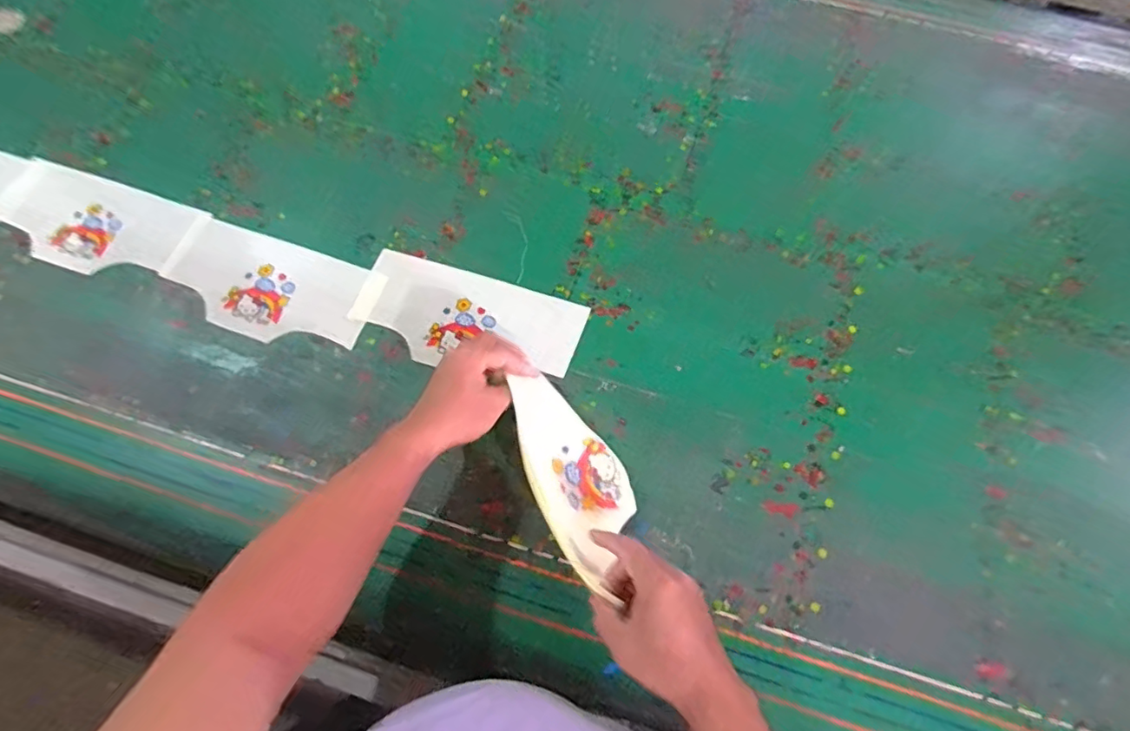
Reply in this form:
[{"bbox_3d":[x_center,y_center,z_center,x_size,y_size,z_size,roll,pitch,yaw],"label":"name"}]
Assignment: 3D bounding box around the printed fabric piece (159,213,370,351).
[{"bbox_3d":[-0.387,-0.101,0.746,0.274,0.011,0.133,19,71,5],"label":"printed fabric piece"}]

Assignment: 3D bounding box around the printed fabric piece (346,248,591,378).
[{"bbox_3d":[-0.124,-0.059,0.727,0.283,0.007,0.133,17,69,4],"label":"printed fabric piece"}]

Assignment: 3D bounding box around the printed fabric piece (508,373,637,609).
[{"bbox_3d":[0.007,0.104,0.592,0.152,0.049,0.229,-18,81,-33],"label":"printed fabric piece"}]

